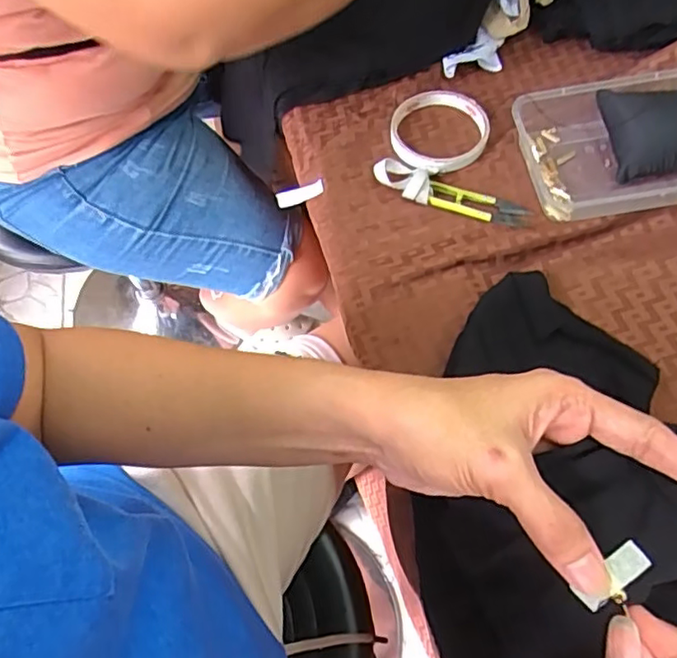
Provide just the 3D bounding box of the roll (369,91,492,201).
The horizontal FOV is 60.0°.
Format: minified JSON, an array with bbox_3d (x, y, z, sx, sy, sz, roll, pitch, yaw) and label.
[{"bbox_3d":[0.080,-0.166,0.508,0.083,0.014,0.125,29,71,15],"label":"roll"}]

